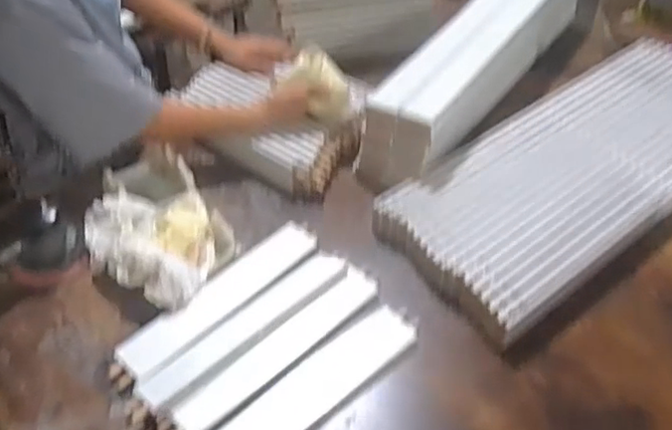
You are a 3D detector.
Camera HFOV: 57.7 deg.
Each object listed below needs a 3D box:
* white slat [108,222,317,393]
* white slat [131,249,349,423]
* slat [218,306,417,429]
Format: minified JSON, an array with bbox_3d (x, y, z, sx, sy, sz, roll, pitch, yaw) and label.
[{"bbox_3d":[-0.146,0.105,0.783,0.063,0.019,0.316,30,53,29],"label":"white slat"},{"bbox_3d":[-0.112,0.138,0.740,0.304,0.024,0.056,-35,52,-28],"label":"white slat"},{"bbox_3d":[-0.034,0.203,0.683,0.307,0.014,0.065,-33,51,-27],"label":"slat"}]

